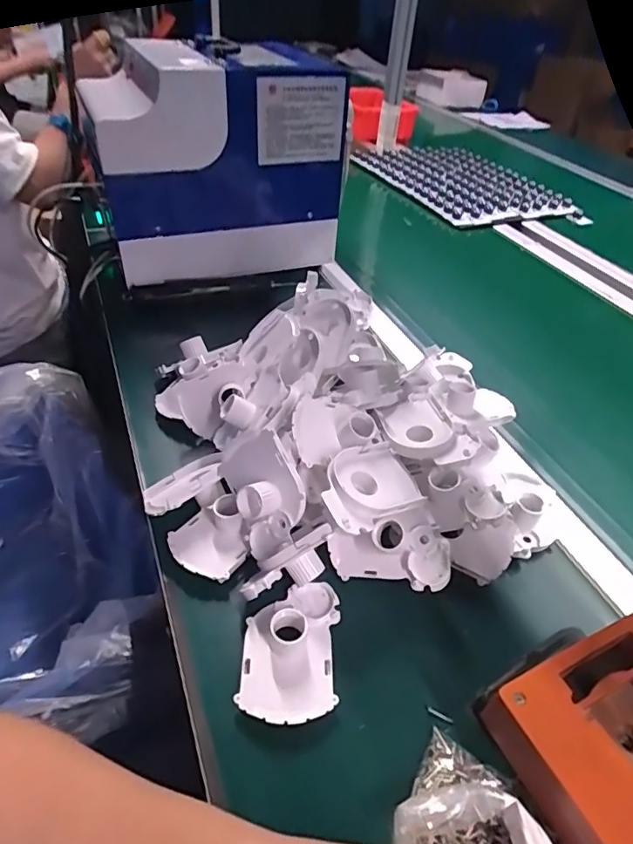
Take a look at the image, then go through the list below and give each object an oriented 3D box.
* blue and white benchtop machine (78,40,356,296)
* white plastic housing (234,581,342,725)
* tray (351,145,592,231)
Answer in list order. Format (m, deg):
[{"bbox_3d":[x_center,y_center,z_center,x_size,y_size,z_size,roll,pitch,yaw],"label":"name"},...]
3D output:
[{"bbox_3d":[-0.141,-0.369,0.742,0.313,0.278,0.227,-12,45,-19],"label":"blue and white benchtop machine"},{"bbox_3d":[-0.019,0.164,0.381,0.068,0.028,0.101,6,42,0],"label":"white plastic housing"},{"bbox_3d":[0.338,-0.554,1.179,0.337,0.027,0.488,-19,48,-25],"label":"tray"}]

